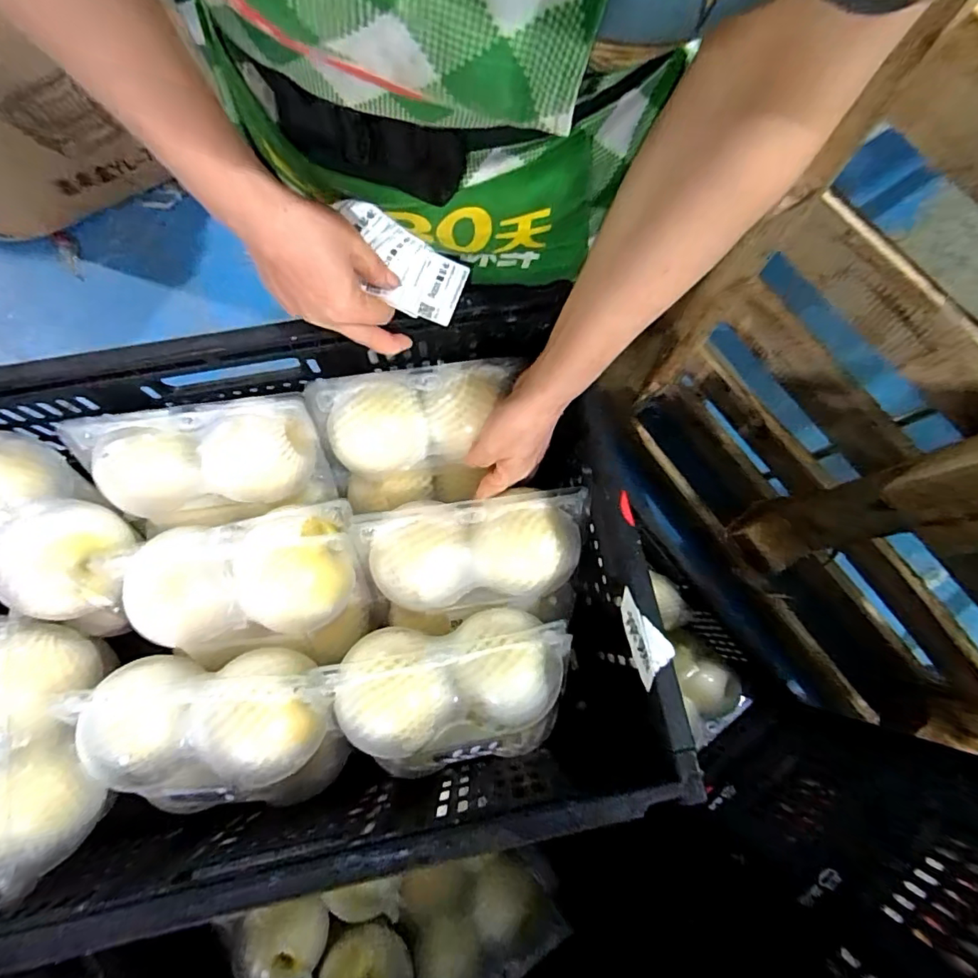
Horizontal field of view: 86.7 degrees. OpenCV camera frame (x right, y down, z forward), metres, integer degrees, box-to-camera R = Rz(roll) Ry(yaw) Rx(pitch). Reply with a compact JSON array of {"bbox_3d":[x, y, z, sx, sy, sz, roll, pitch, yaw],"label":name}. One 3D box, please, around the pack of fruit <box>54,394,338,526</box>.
[{"bbox_3d":[-0.256,-0.018,0.478,0.201,0.091,0.104,-7,76,-2],"label":"pack of fruit"}]

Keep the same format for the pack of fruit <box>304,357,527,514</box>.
[{"bbox_3d":[-0.067,-0.048,0.487,0.178,0.097,0.107,-4,76,-1],"label":"pack of fruit"}]

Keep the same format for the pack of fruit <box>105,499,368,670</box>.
[{"bbox_3d":[-0.204,0.087,0.454,0.182,0.092,0.123,-5,76,-2],"label":"pack of fruit"}]

